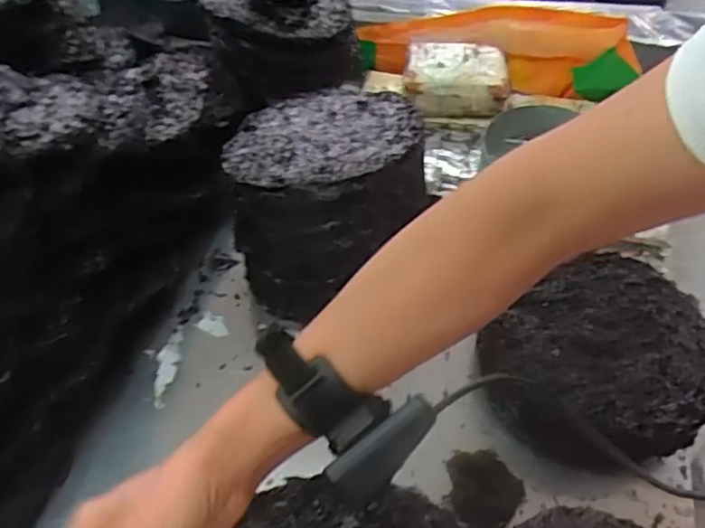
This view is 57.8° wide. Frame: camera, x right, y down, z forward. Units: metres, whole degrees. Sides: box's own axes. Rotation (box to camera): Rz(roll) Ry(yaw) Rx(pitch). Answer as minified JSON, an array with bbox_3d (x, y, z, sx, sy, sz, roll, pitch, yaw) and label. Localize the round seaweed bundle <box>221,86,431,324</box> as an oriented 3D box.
[{"bbox_3d":[-0.025,-0.081,0.696,0.205,0.174,0.233,-4,48,-5],"label":"round seaweed bundle"}]

